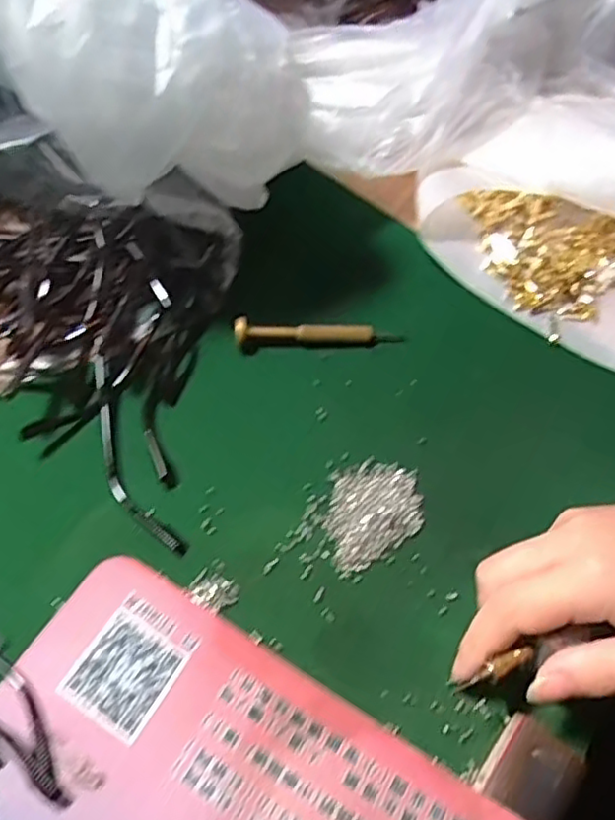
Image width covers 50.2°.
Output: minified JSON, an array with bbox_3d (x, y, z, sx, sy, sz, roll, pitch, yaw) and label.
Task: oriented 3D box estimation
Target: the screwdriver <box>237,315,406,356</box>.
[{"bbox_3d":[0.007,-0.041,0.356,0.092,0.015,0.012,0,61,-6],"label":"screwdriver"}]

